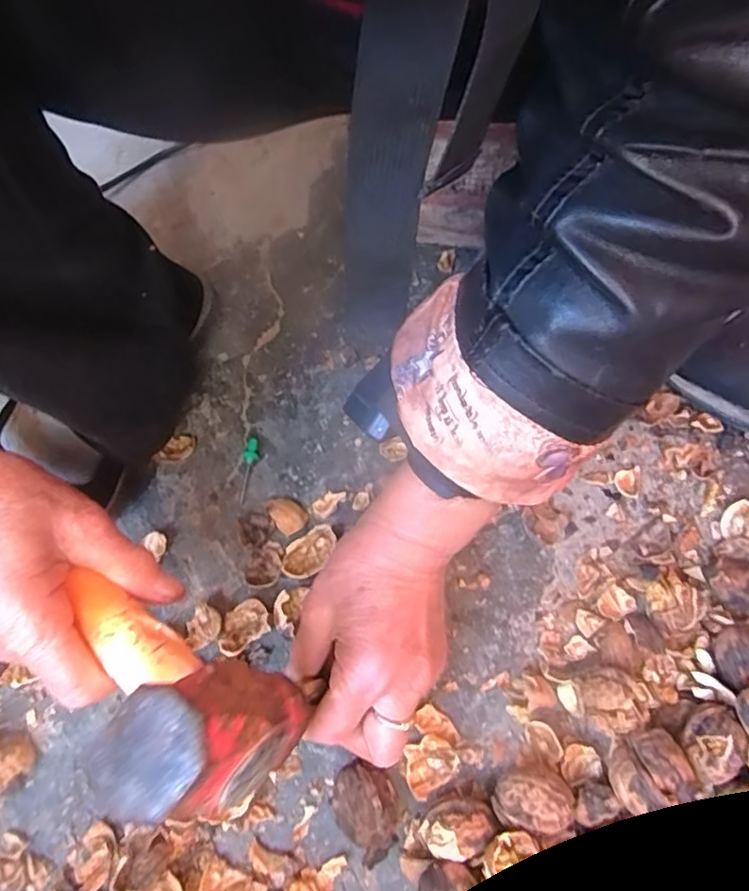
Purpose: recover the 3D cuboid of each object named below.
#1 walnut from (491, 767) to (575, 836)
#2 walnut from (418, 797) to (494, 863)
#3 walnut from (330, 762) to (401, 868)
[{"bbox_3d":[0.072,0.163,0.280,0.033,0.031,0.025,14,68,9],"label":"walnut"},{"bbox_3d":[0.038,0.175,0.278,0.032,0.024,0.022,-23,67,-6],"label":"walnut"},{"bbox_3d":[-0.003,0.172,0.284,0.029,0.024,0.041,-31,69,-10],"label":"walnut"}]

